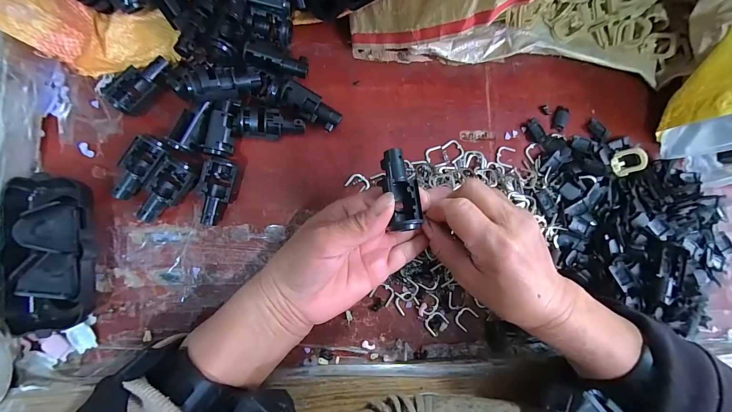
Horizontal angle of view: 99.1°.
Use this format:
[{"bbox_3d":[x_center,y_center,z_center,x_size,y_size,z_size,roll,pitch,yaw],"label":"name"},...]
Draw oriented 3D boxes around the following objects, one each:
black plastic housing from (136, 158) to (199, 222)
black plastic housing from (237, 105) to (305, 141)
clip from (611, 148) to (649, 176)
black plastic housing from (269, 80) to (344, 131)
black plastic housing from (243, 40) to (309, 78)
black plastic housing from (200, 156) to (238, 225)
[{"bbox_3d":[-0.157,-0.012,0.247,0.025,0.023,0.054,39,83,-2],"label":"black plastic housing"},{"bbox_3d":[-0.077,-0.067,0.257,0.051,0.017,0.025,0,85,-23],"label":"black plastic housing"},{"bbox_3d":[0.240,-0.040,0.284,0.025,0.005,0.022,-19,93,33],"label":"clip"},{"bbox_3d":[-0.050,-0.084,0.263,0.060,0.026,0.020,25,84,-3],"label":"black plastic housing"},{"bbox_3d":[-0.075,-0.119,0.262,0.050,0.014,0.020,10,85,-19],"label":"black plastic housing"},{"bbox_3d":[-0.120,-0.011,0.252,0.024,0.021,0.052,13,84,-4],"label":"black plastic housing"}]

